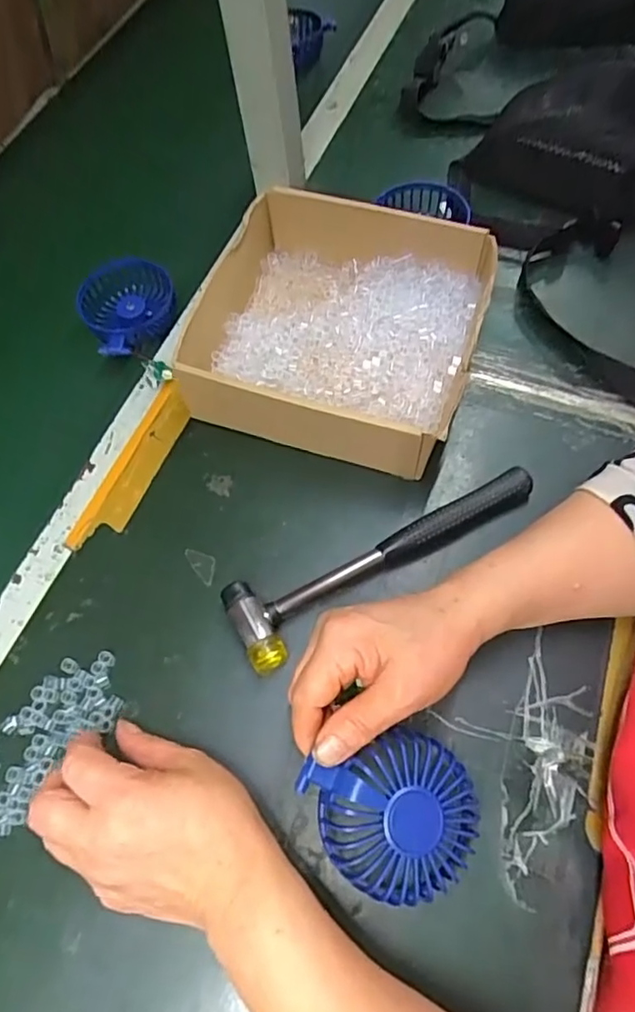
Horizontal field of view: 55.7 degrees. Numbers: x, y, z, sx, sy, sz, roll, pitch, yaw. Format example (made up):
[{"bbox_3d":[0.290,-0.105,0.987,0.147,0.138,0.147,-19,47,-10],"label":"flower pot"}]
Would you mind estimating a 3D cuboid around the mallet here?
[{"bbox_3d":[0.053,0.039,0.428,0.237,0.023,0.059,-25,65,-9],"label":"mallet"}]

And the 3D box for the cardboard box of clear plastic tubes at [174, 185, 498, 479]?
[{"bbox_3d":[0.016,-0.145,0.495,0.219,0.076,0.202,16,65,11],"label":"cardboard box of clear plastic tubes"}]

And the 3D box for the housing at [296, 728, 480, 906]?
[{"bbox_3d":[0.045,0.170,0.329,0.086,0.024,0.082,-18,76,-13],"label":"housing"}]

